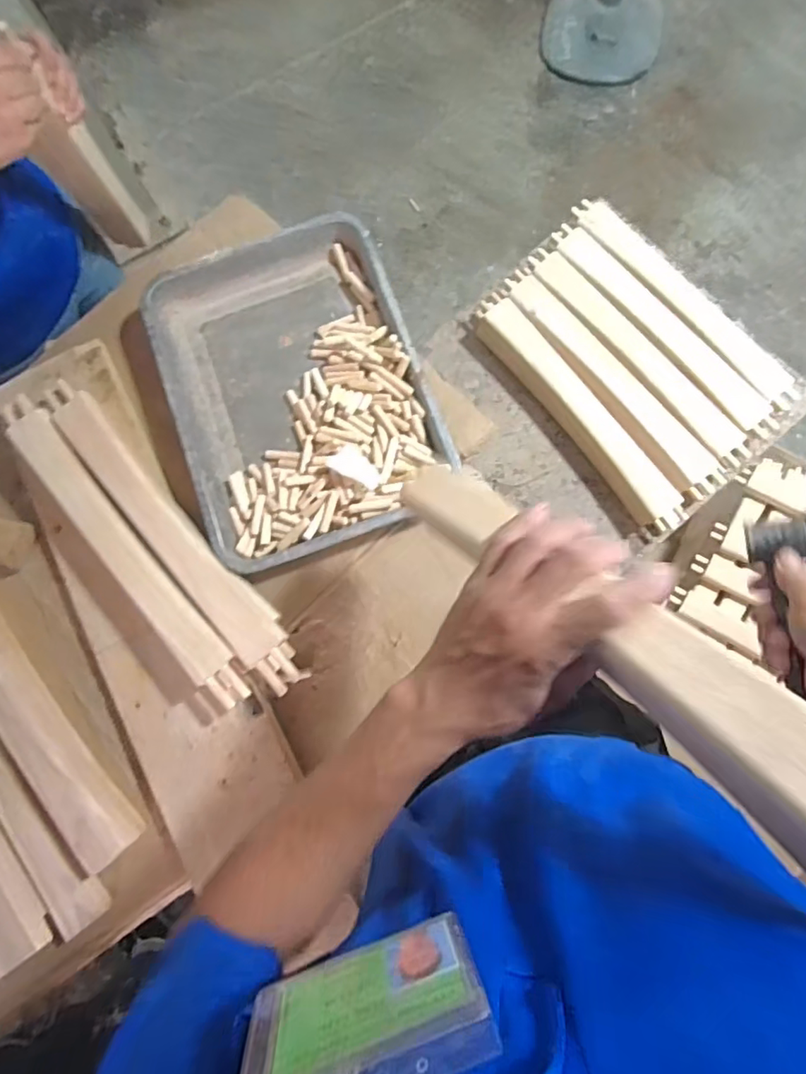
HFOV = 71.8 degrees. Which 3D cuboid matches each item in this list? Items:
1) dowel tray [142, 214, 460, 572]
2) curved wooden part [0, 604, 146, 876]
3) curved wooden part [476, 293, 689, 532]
[{"bbox_3d":[-0.127,-0.184,0.677,0.286,0.065,0.381,-20,80,1],"label":"dowel tray"},{"bbox_3d":[-0.424,0.201,0.620,0.072,0.050,0.367,-36,80,-2],"label":"curved wooden part"},{"bbox_3d":[0.243,-0.177,0.790,0.053,0.061,0.411,-36,80,-2],"label":"curved wooden part"}]

